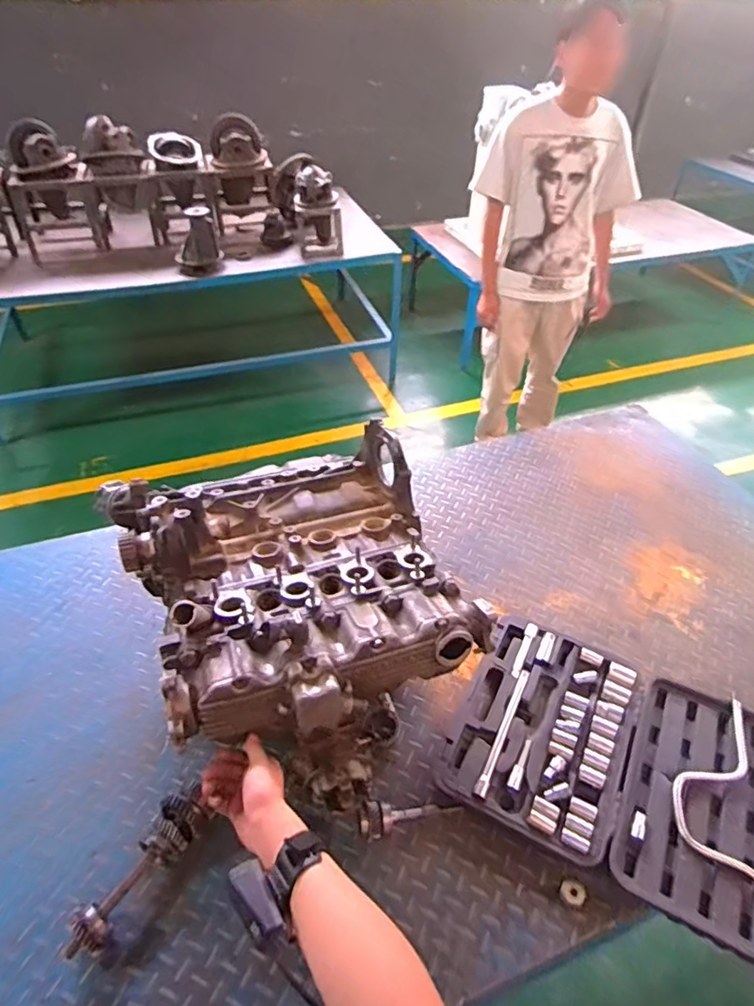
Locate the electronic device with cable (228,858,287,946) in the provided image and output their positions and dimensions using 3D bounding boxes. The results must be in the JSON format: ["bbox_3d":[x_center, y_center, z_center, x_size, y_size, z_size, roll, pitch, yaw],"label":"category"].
[{"bbox_3d":[-0.115,0.381,0.536,0.032,0.014,0.074,-26,50,-26],"label":"electronic device with cable"}]

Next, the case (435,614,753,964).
[{"bbox_3d":[0.421,0.436,0.941,0.557,0.041,0.366,19,45,19],"label":"case"}]

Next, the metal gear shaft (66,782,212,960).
[{"bbox_3d":[-0.343,0.532,0.805,0.070,0.055,0.221,22,46,22],"label":"metal gear shaft"}]

